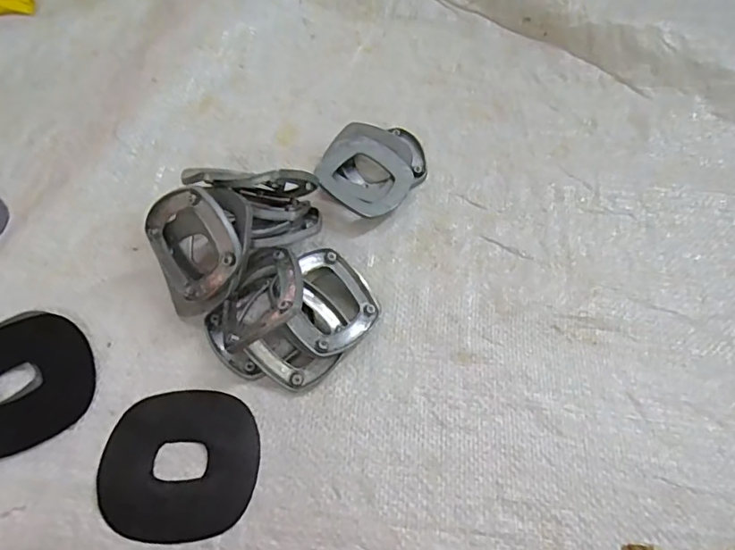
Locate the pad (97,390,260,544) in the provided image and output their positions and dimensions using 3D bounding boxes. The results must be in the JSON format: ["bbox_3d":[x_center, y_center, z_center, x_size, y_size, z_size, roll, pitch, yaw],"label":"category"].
[{"bbox_3d":[-0.101,0.101,0.285,0.080,0.004,0.076,-1,62,-4],"label":"pad"}]

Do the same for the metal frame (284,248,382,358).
[{"bbox_3d":[-0.023,0.016,0.317,0.059,0.006,0.059,-36,87,-30],"label":"metal frame"}]

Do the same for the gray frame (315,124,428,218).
[{"bbox_3d":[0.003,-0.078,0.382,0.067,0.020,0.086,32,65,14],"label":"gray frame"}]

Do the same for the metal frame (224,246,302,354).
[{"bbox_3d":[-0.063,0.012,0.303,0.055,0.010,0.061,-28,44,18],"label":"metal frame"}]

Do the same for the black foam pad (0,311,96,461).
[{"bbox_3d":[-0.202,0.060,0.300,0.082,0.004,0.082,-25,66,-16],"label":"black foam pad"}]

